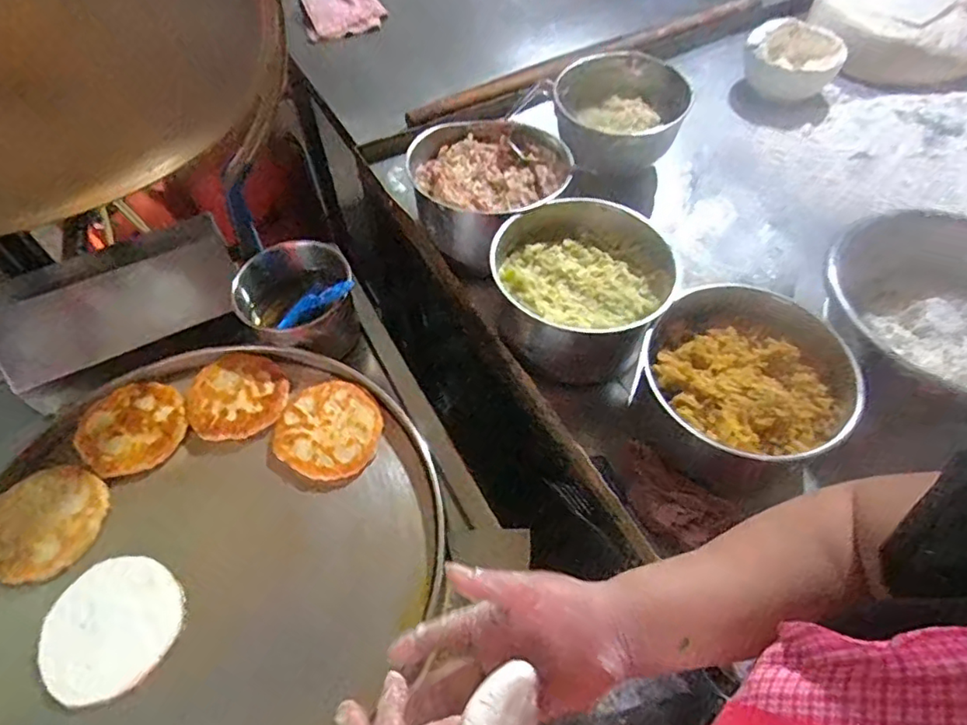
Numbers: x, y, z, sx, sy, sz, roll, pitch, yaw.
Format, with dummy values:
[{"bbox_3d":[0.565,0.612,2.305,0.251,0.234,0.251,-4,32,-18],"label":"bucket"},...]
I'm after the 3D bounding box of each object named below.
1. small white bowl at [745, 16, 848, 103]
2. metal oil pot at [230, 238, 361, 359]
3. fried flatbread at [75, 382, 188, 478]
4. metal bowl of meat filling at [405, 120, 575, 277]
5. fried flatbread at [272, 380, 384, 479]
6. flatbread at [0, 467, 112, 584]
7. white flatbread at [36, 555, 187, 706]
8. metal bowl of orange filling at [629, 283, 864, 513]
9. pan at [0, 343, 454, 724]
[{"bbox_3d":[0.553,-0.542,1.040,0.163,0.081,0.126,24,59,15],"label":"small white bowl"},{"bbox_3d":[-0.238,-0.080,0.795,0.135,0.132,0.137,0,56,0],"label":"metal oil pot"},{"bbox_3d":[-0.429,0.080,0.714,0.124,0.017,0.119,0,56,0],"label":"fried flatbread"},{"bbox_3d":[0.012,-0.241,0.797,0.201,0.085,0.200,-14,57,-9],"label":"metal bowl of meat filling"},{"bbox_3d":[-0.185,0.081,0.712,0.120,0.019,0.124,26,60,16],"label":"fried flatbread"},{"bbox_3d":[-0.495,0.175,0.648,0.122,0.014,0.124,16,57,10],"label":"flatbread"},{"bbox_3d":[-0.378,0.268,0.591,0.129,0.011,0.130,0,56,0],"label":"white flatbread"},{"bbox_3d":[0.275,0.032,0.636,0.203,0.101,0.216,0,56,0],"label":"metal bowl of orange filling"},{"bbox_3d":[-0.308,0.207,0.632,0.505,0.032,0.519,27,60,17],"label":"pan"}]

